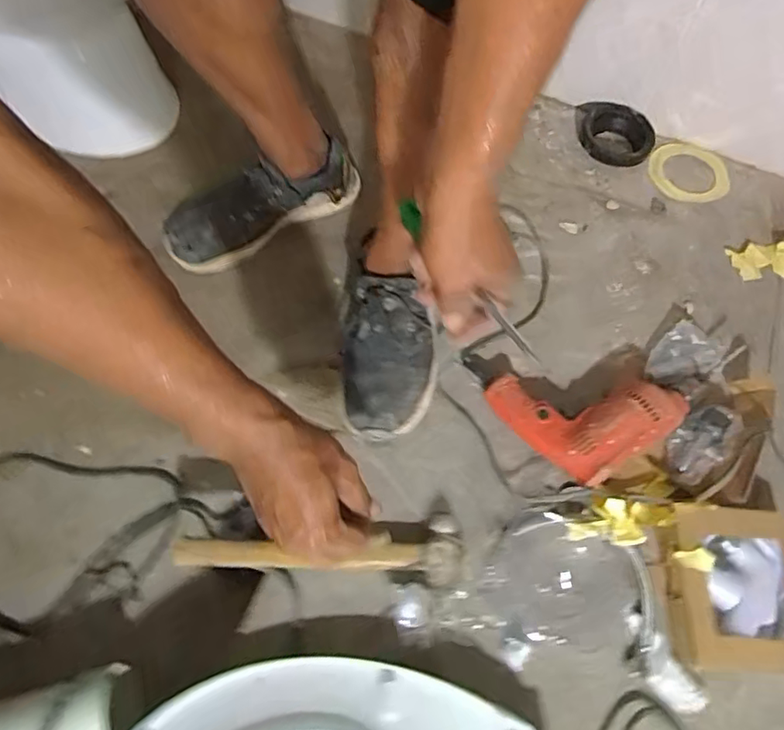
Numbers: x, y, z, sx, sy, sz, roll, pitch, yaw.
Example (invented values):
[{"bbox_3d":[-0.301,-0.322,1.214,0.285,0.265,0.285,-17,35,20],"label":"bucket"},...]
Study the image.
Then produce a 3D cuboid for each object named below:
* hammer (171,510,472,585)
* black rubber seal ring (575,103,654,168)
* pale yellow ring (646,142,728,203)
[{"bbox_3d":[-0.071,0.195,0.590,0.300,0.035,0.069,3,64,-9],"label":"hammer"},{"bbox_3d":[0.355,-0.373,0.896,0.116,0.023,0.127,0,65,0],"label":"black rubber seal ring"},{"bbox_3d":[0.467,-0.308,0.883,0.125,0.015,0.126,0,65,0],"label":"pale yellow ring"}]

